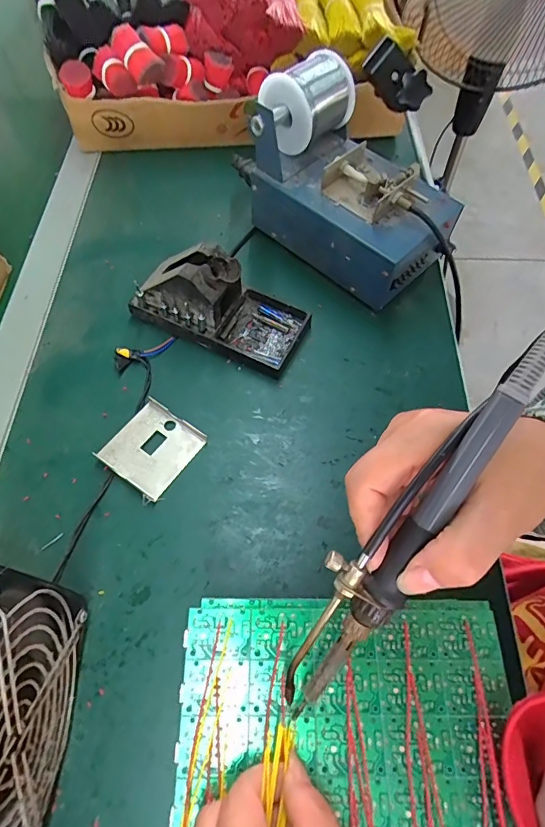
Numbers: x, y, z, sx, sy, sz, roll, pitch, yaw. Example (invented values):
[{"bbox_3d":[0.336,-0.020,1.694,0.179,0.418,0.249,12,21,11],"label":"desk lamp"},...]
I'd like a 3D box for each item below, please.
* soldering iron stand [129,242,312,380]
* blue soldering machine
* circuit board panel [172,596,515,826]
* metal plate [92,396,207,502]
[{"bbox_3d":[-0.047,-0.108,0.418,0.152,0.070,0.076,23,64,13],"label":"soldering iron stand"},{"bbox_3d":[0.075,-0.227,0.446,0.218,0.121,0.121,41,69,21],"label":"blue soldering machine"},{"bbox_3d":[0.040,0.155,0.240,0.173,0.011,0.106,0,61,1],"label":"circuit board panel"},{"bbox_3d":[-0.100,0.028,0.380,0.064,0.010,0.069,29,66,16],"label":"metal plate"}]

